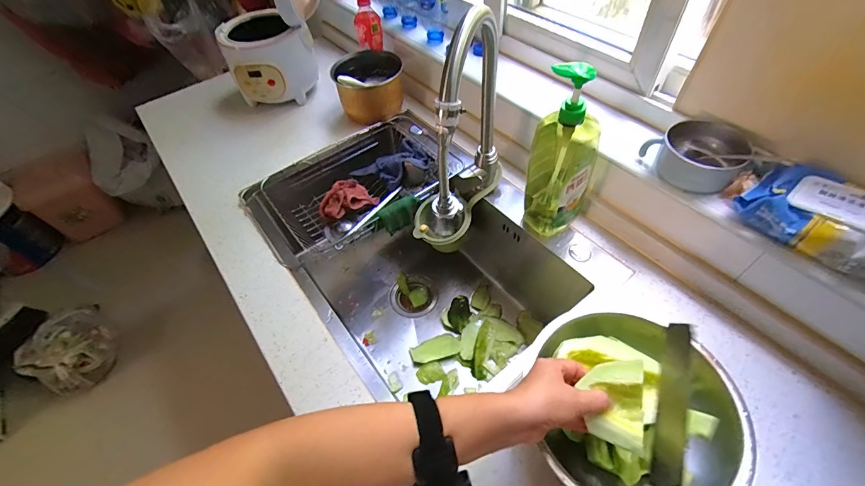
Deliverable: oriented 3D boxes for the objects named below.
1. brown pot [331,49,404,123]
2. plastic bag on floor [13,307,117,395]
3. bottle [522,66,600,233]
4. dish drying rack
[{"bbox_3d":[-0.146,-0.371,0.914,0.152,0.122,0.137,-15,54,-8],"label":"brown pot"},{"bbox_3d":[-1.244,0.379,1.333,0.233,0.216,0.183,-37,60,-22],"label":"plastic bag on floor"},{"bbox_3d":[0.211,-0.138,0.614,0.084,0.281,0.095,-30,58,-18],"label":"bottle"},{"bbox_3d":[-0.160,-0.110,0.858,0.439,0.116,0.235,-32,58,-19],"label":"dish drying rack"}]

